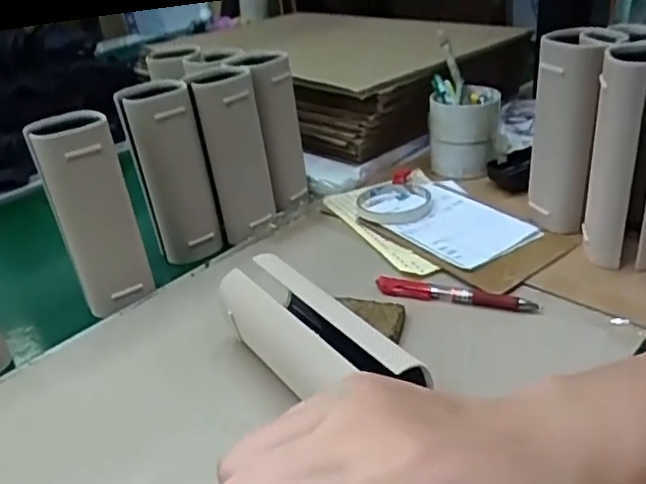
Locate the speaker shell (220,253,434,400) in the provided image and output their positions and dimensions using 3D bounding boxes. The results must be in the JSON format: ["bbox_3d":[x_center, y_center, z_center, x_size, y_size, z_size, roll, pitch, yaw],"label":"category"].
[{"bbox_3d":[-0.004,0.075,0.440,0.058,0.063,0.184,-26,34,-29],"label":"speaker shell"}]

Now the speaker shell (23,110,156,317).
[{"bbox_3d":[-0.205,-0.026,0.555,0.065,0.181,0.043,-18,31,-17],"label":"speaker shell"}]

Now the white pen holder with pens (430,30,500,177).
[{"bbox_3d":[0.166,-0.125,0.729,0.081,0.091,0.077,0,30,13],"label":"white pen holder with pens"}]

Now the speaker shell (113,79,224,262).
[{"bbox_3d":[-0.153,-0.068,0.628,0.067,0.180,0.036,0,30,14],"label":"speaker shell"}]

